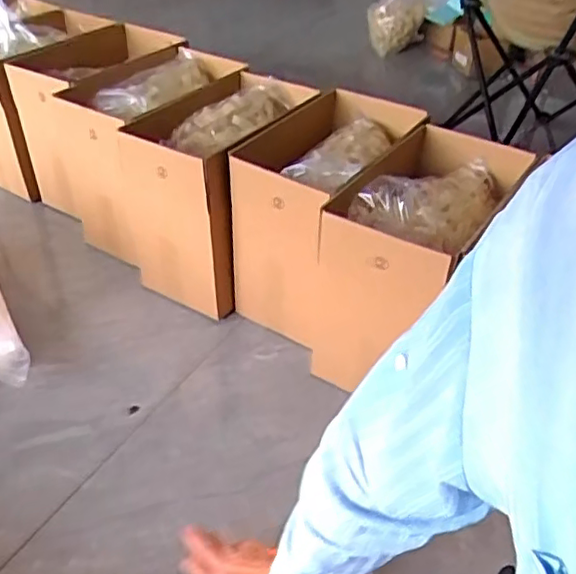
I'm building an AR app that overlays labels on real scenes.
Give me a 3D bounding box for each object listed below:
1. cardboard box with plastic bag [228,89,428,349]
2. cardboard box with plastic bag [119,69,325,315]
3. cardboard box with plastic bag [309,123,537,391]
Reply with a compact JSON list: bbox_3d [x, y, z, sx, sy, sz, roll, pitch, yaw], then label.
[{"bbox_3d":[0.076,-0.143,1.164,0.218,0.318,0.393,23,44,24],"label":"cardboard box with plastic bag"},{"bbox_3d":[-0.140,-0.187,1.240,0.236,0.353,0.340,18,42,19],"label":"cardboard box with plastic bag"},{"bbox_3d":[0.209,-0.046,1.040,0.195,0.324,0.361,24,44,25],"label":"cardboard box with plastic bag"}]

